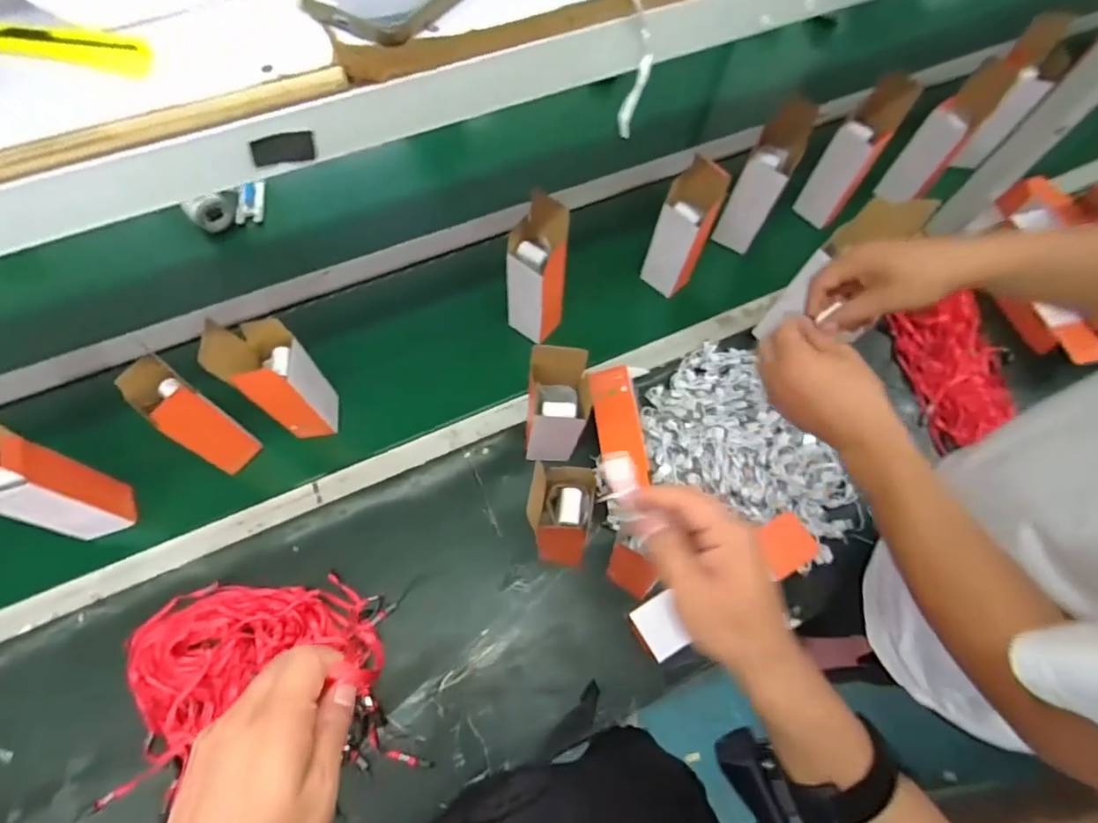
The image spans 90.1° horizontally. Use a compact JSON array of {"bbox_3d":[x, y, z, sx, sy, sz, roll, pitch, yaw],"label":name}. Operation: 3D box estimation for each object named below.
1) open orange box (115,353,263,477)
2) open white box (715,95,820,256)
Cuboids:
[{"bbox_3d":[-0.452,0.011,0.699,0.073,0.191,0.059,34,69,13],"label":"open orange box"},{"bbox_3d":[0.338,-0.358,0.875,0.076,0.239,0.048,36,61,13],"label":"open white box"}]

